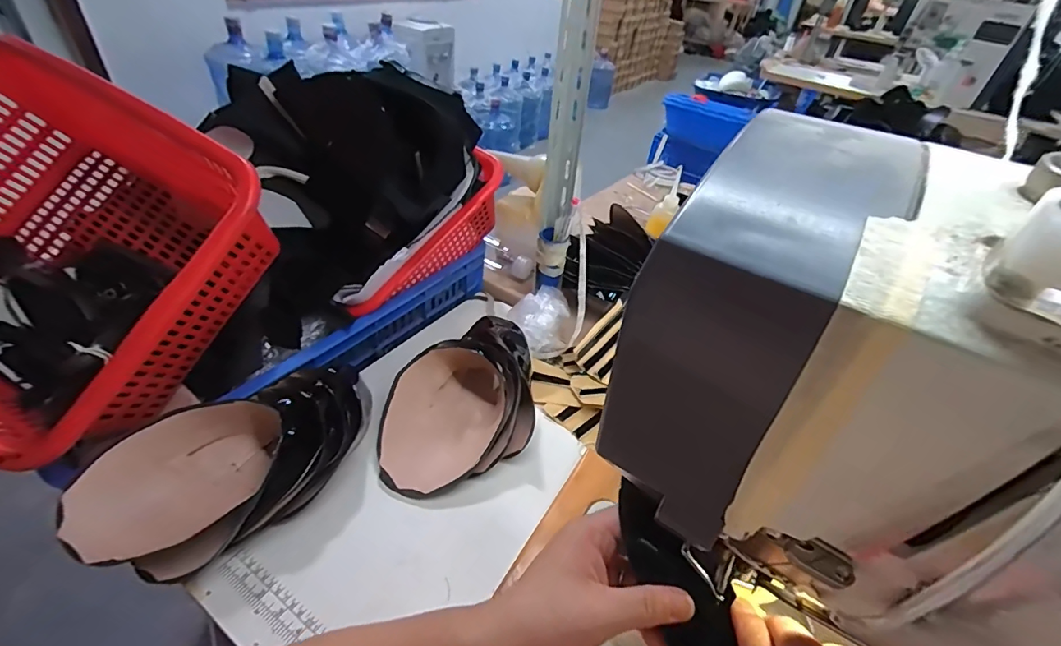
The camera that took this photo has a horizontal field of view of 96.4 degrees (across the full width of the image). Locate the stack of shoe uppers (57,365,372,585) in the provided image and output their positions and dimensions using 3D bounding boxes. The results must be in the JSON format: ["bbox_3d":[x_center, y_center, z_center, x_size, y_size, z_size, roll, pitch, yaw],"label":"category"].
[{"bbox_3d":[-0.281,0.133,0.479,0.128,0.079,0.268,31,45,27],"label":"stack of shoe uppers"}]

